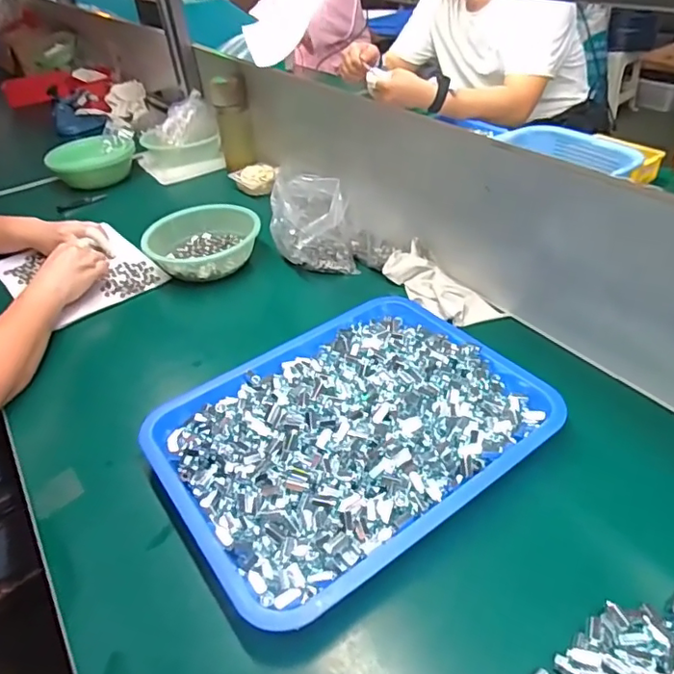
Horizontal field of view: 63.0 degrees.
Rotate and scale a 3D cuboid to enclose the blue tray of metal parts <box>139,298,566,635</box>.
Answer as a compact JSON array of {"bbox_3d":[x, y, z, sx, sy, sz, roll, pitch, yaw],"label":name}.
[{"bbox_3d":[0.013,0.089,0.590,0.380,0.057,0.299,-28,44,-26],"label":"blue tray of metal parts"}]

